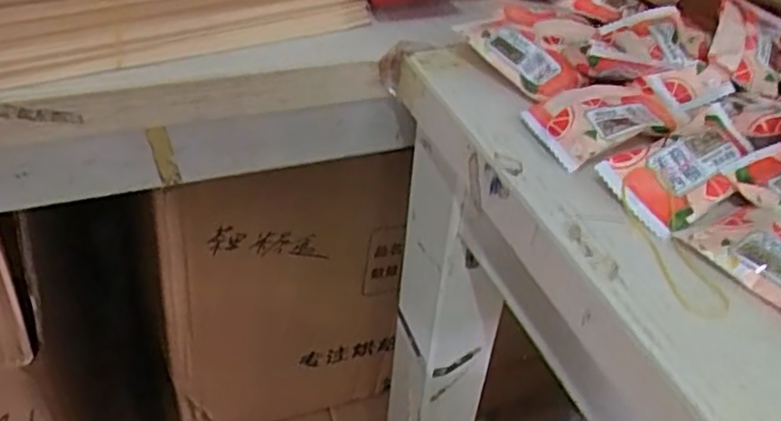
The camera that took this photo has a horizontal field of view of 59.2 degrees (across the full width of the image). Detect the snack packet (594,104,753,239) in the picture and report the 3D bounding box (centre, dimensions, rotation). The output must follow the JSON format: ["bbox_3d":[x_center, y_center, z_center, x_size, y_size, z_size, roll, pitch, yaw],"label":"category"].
[{"bbox_3d":[0.122,-0.019,0.283,0.076,0.015,0.040,-25,49,-31],"label":"snack packet"}]

